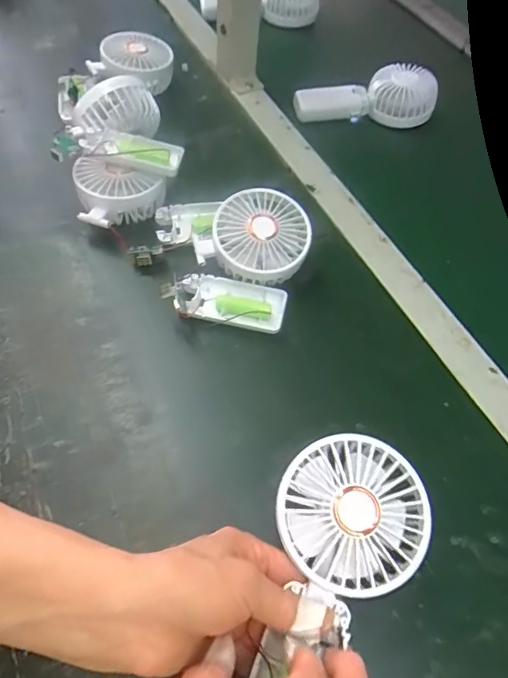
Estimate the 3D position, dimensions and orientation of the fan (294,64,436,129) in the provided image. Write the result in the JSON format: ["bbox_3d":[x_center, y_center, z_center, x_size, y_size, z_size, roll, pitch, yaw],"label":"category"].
[{"bbox_3d":[0.146,-0.304,0.605,0.179,0.042,0.077,-18,59,-16],"label":"fan"}]

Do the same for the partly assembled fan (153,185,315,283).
[{"bbox_3d":[-0.024,-0.097,0.443,0.150,0.055,0.084,19,57,8],"label":"partly assembled fan"}]

